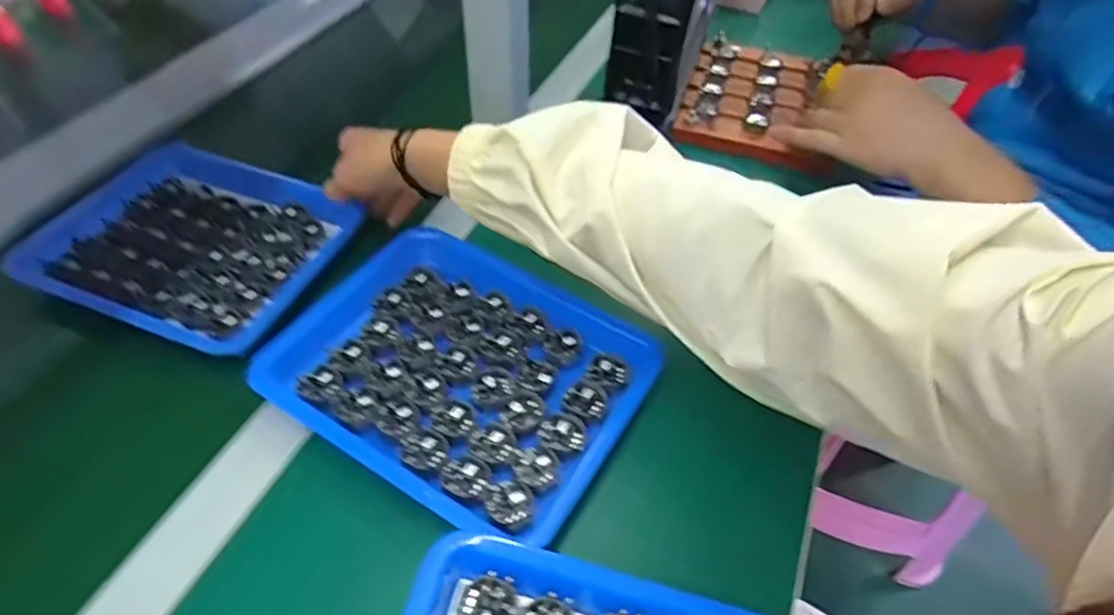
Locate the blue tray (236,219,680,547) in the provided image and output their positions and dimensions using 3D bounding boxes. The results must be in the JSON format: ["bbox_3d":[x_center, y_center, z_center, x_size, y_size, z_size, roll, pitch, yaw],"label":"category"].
[{"bbox_3d":[-0.065,0.038,0.419,0.222,0.027,0.172,25,52,22],"label":"blue tray"}]

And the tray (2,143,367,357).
[{"bbox_3d":[-0.289,-0.054,0.508,0.222,0.023,0.175,19,49,16],"label":"tray"}]

